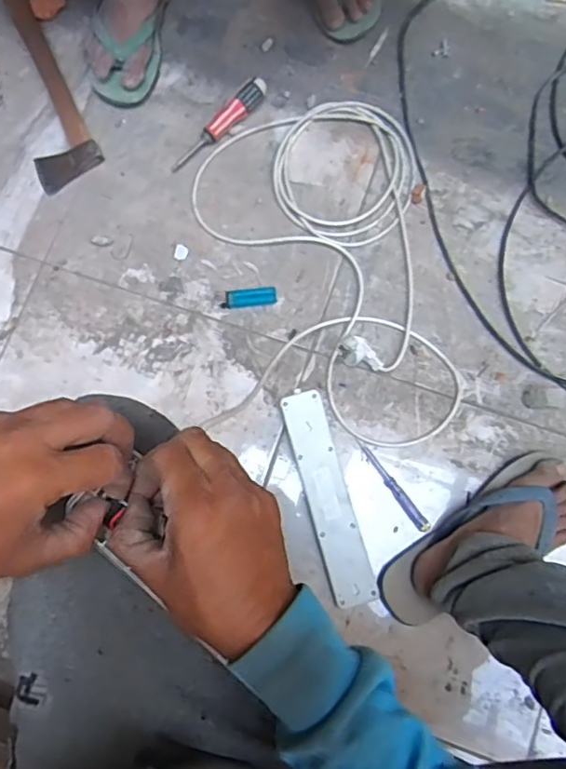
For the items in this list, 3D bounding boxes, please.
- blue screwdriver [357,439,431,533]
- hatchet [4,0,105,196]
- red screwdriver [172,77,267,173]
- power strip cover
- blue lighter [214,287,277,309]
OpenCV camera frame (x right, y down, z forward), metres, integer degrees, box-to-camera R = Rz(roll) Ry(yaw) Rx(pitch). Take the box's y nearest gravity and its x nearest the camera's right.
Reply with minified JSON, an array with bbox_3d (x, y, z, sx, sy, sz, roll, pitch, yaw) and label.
[{"bbox_3d":[0.140,0.129,0.737,0.017,0.013,0.135,-35,80,-6],"label":"blue screwdriver"},{"bbox_3d":[-0.362,-0.456,0.859,0.092,0.022,0.364,-21,79,-4],"label":"hatchet"},{"bbox_3d":[-0.094,-0.376,0.837,0.174,0.030,0.029,-40,81,-7],"label":"red screwdriver"},{"bbox_3d":[0.054,0.139,0.730,0.054,0.023,0.265,-15,79,-3],"label":"power strip cover"},{"bbox_3d":[-0.049,-0.116,0.781,0.081,0.007,0.025,-5,79,-1],"label":"blue lighter"}]

